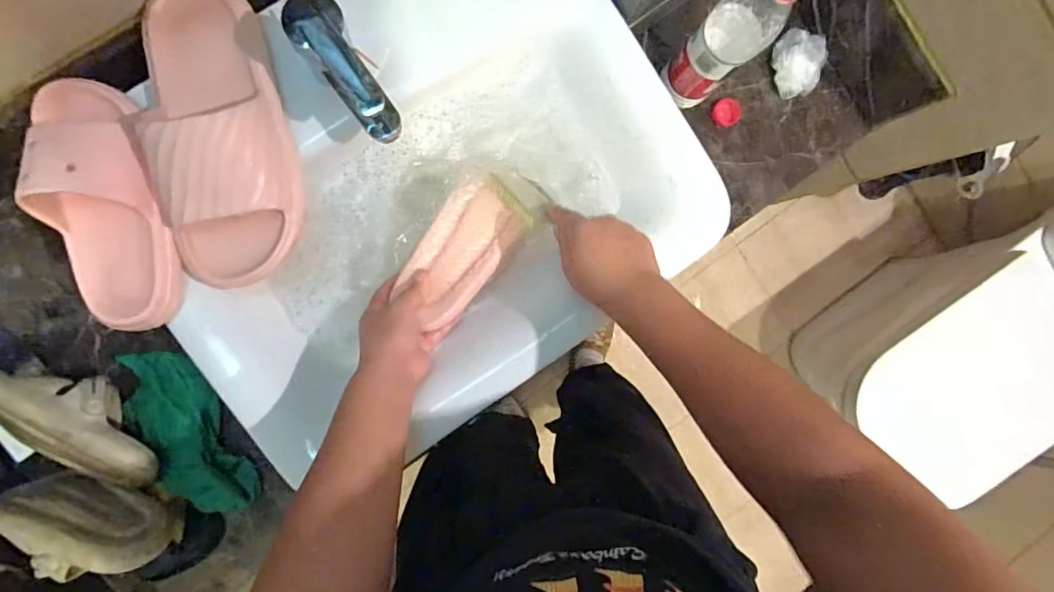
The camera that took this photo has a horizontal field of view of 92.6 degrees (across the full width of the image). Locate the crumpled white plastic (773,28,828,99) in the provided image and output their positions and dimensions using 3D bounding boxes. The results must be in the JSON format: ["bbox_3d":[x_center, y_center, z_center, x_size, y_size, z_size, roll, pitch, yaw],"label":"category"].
[{"bbox_3d":[0.345,-0.292,0.629,0.066,0.032,0.075,-13,93,-6],"label":"crumpled white plastic"}]

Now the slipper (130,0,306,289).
[{"bbox_3d":[-0.272,-0.146,0.432,0.113,0.068,0.264,-12,93,-6],"label":"slipper"}]

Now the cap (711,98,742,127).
[{"bbox_3d":[0.252,-0.231,0.635,0.033,0.014,0.035,0,91,-7],"label":"cap"}]

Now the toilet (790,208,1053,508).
[{"bbox_3d":[0.997,0.099,0.986,0.614,0.777,0.365,-38,95,-4],"label":"toilet"}]

